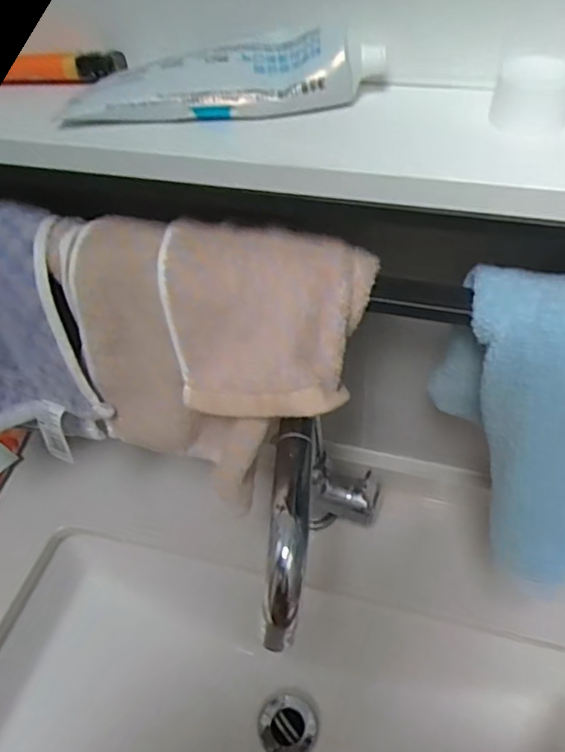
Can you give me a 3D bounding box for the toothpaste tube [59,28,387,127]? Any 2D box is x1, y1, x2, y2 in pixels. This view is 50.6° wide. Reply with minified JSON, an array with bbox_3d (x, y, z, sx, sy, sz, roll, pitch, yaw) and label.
[{"bbox_3d":[-0.027,-0.144,0.287,0.154,0.025,0.037,-6,50,0],"label":"toothpaste tube"}]

